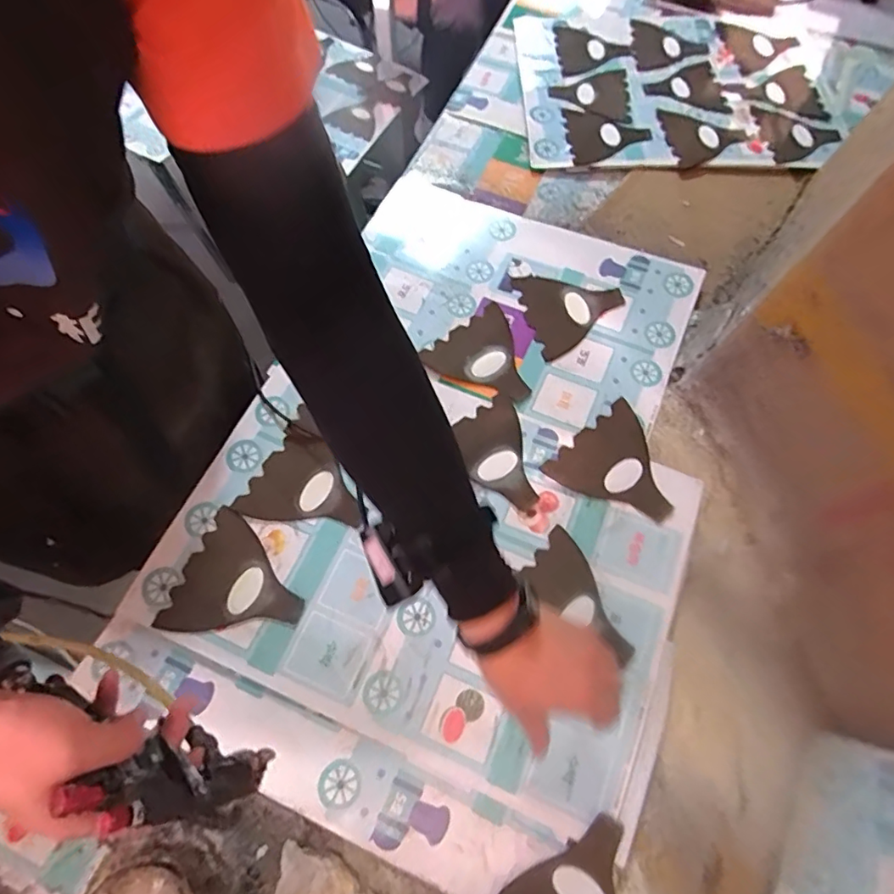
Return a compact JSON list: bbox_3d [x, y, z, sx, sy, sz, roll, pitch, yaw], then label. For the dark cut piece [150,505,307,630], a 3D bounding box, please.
[{"bbox_3d":[-0.214,0.146,0.564,0.130,0.006,0.126,22,70,7],"label":"dark cut piece"}]

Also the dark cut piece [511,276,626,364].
[{"bbox_3d":[0.144,-0.194,0.717,0.144,0.011,0.128,-39,73,-16],"label":"dark cut piece"}]

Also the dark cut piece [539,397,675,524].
[{"bbox_3d":[0.200,0.028,0.614,0.131,0.008,0.130,-38,72,-15],"label":"dark cut piece"}]

